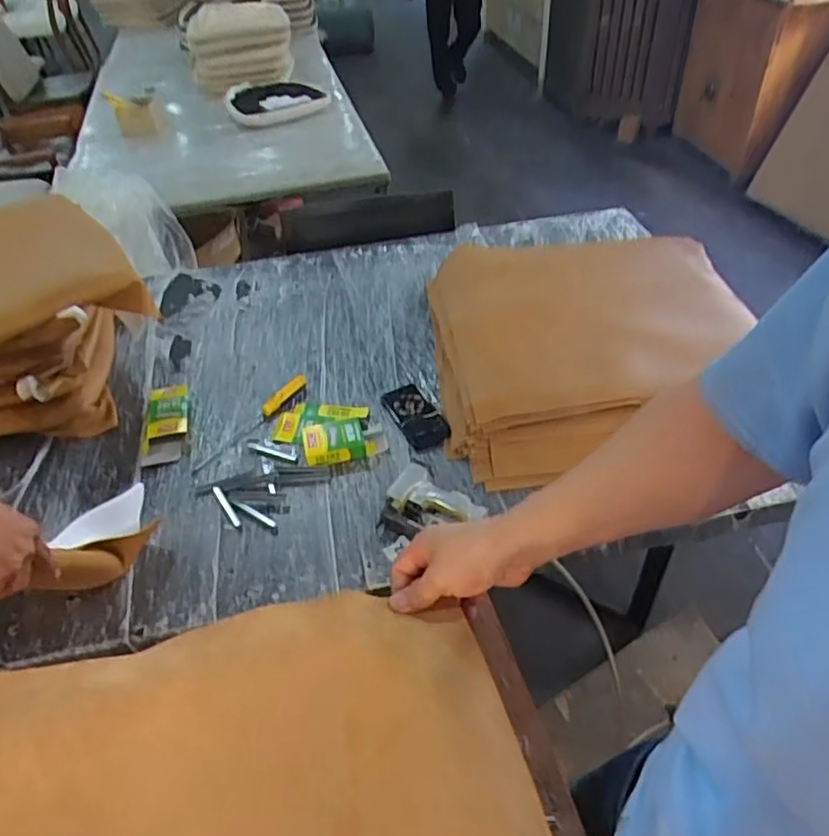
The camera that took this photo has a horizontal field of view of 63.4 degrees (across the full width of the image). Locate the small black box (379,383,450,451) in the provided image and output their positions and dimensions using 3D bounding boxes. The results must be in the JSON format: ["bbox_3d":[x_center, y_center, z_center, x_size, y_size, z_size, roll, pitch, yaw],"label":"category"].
[{"bbox_3d":[-0.005,-0.009,1.294,0.078,0.020,0.177,-22,46,-17],"label":"small black box"}]

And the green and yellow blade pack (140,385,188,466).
[{"bbox_3d":[-0.478,0.011,1.293,0.078,0.026,0.203,-10,44,-5],"label":"green and yellow blade pack"}]

